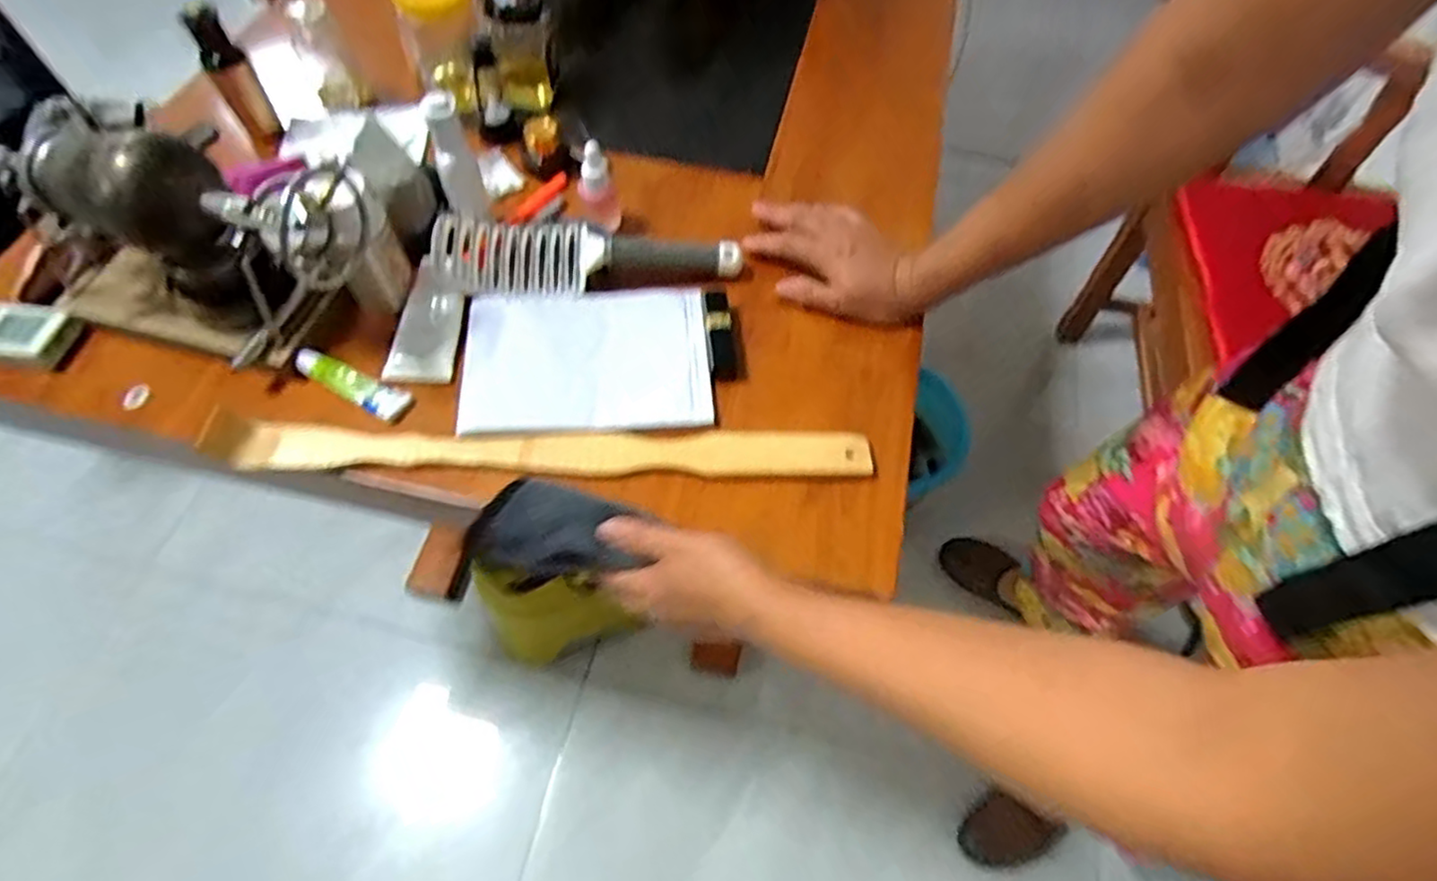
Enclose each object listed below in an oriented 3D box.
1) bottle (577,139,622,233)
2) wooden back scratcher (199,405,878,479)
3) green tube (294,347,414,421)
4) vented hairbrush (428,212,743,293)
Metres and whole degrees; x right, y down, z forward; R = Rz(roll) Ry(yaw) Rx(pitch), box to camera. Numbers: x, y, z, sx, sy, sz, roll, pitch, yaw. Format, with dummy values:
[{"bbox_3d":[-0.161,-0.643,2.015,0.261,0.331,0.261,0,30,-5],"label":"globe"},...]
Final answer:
[{"bbox_3d":[-0.106,-0.225,0.617,0.033,0.089,0.040,-9,60,-6],"label":"bottle"},{"bbox_3d":[-0.124,0.006,0.508,0.462,0.014,0.037,2,70,-2],"label":"wooden back scratcher"},{"bbox_3d":[-0.279,-0.047,0.537,0.093,0.022,0.027,27,62,14],"label":"green tube"},{"bbox_3d":[-0.110,-0.160,0.596,0.248,0.037,0.064,-6,59,-5],"label":"vented hairbrush"}]

